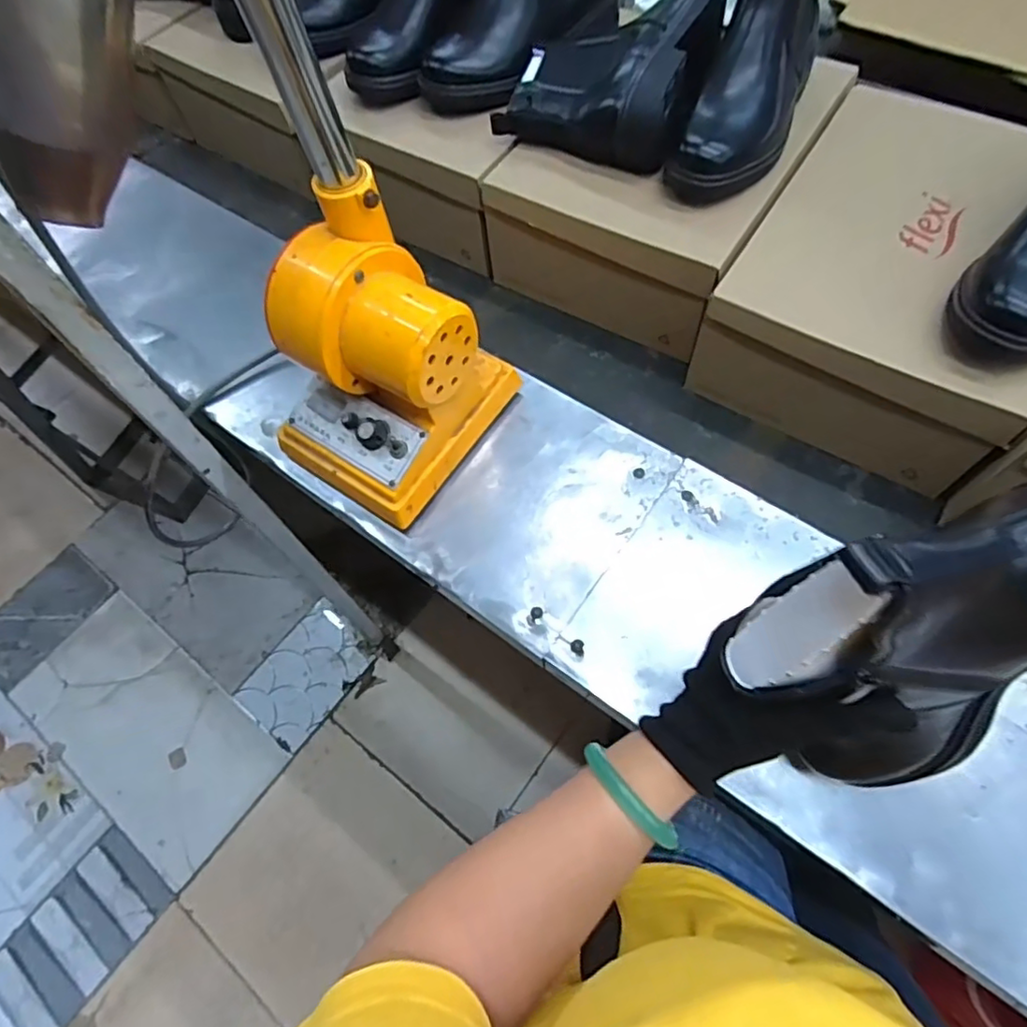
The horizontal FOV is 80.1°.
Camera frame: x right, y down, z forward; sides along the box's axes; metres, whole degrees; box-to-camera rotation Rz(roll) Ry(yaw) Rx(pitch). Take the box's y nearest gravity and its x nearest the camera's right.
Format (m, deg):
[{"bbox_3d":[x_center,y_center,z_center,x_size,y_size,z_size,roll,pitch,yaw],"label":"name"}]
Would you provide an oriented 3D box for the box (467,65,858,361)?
[{"bbox_3d":[0.174,-0.354,0.662,0.271,0.135,0.327,34,71,18],"label":"box"}]

